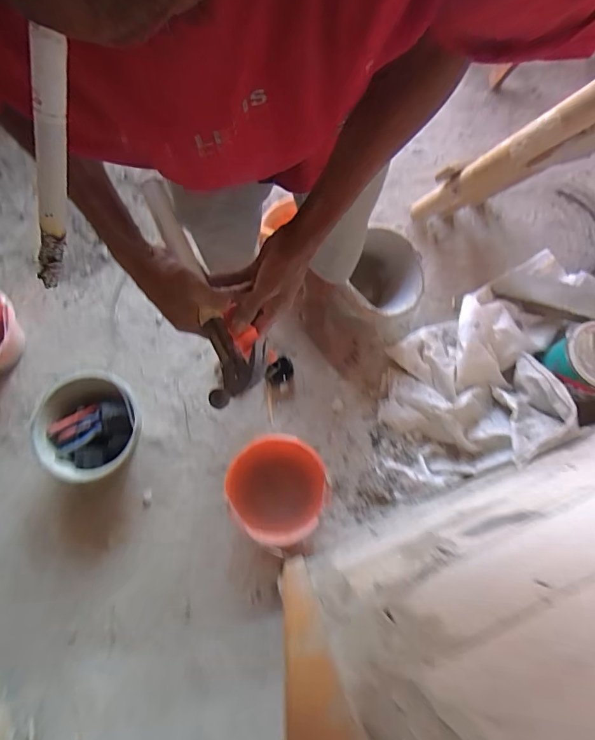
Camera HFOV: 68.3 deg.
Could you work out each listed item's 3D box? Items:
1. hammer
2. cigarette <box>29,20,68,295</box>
[{"bbox_3d":[-0.128,-0.088,0.534,0.106,0.030,0.274,-41,76,34],"label":"hammer"},{"bbox_3d":[-0.066,-0.051,0.117,0.005,0.067,0.006,31,38,7],"label":"cigarette"}]

